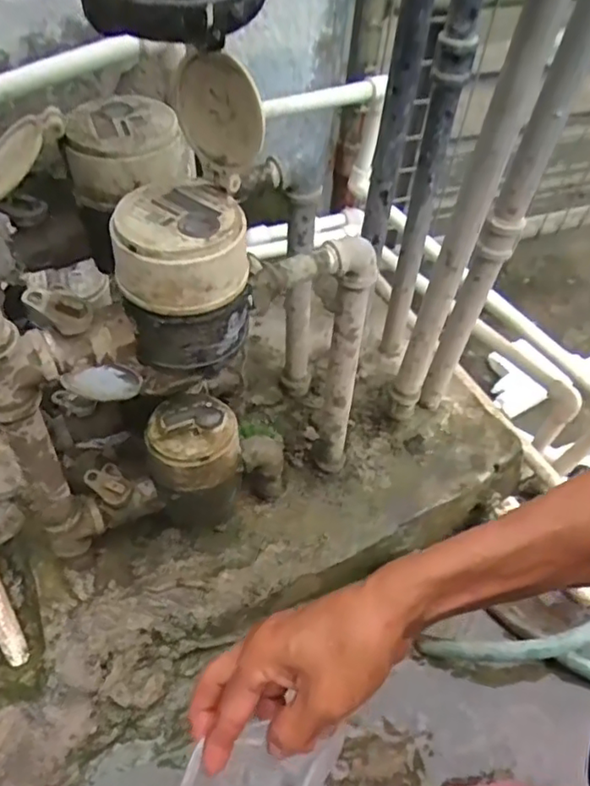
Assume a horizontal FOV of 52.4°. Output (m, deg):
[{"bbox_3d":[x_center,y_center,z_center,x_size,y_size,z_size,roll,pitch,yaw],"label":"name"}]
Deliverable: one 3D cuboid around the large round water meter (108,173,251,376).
[{"bbox_3d":[-0.071,-0.076,0.388,0.078,0.091,0.076,-3,51,-8],"label":"large round water meter"}]

